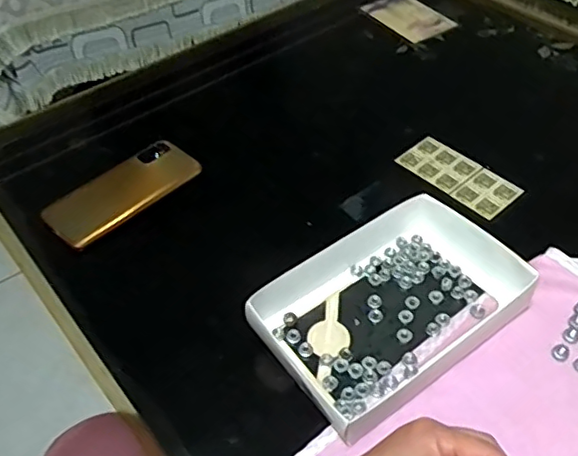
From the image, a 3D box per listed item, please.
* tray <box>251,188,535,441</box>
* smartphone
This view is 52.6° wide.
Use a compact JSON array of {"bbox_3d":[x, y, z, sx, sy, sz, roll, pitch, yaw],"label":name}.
[{"bbox_3d":[0.093,0.064,0.502,0.225,0.044,0.145,-30,53,-25],"label":"tray"},{"bbox_3d":[-0.175,-0.039,0.619,0.066,0.014,0.160,34,56,29],"label":"smartphone"}]

